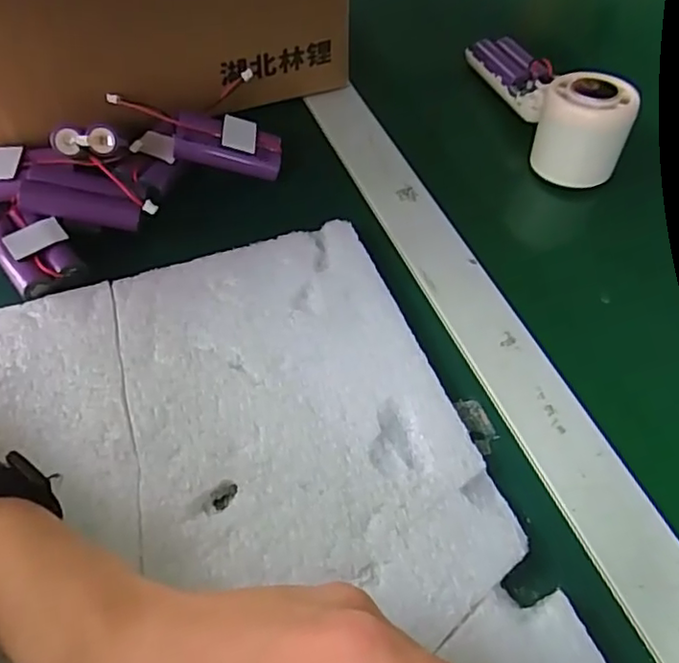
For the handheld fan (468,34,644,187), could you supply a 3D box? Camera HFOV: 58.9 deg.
[{"bbox_3d":[0.147,-0.173,0.424,0.052,0.053,0.158,-8,55,-10],"label":"handheld fan"}]

